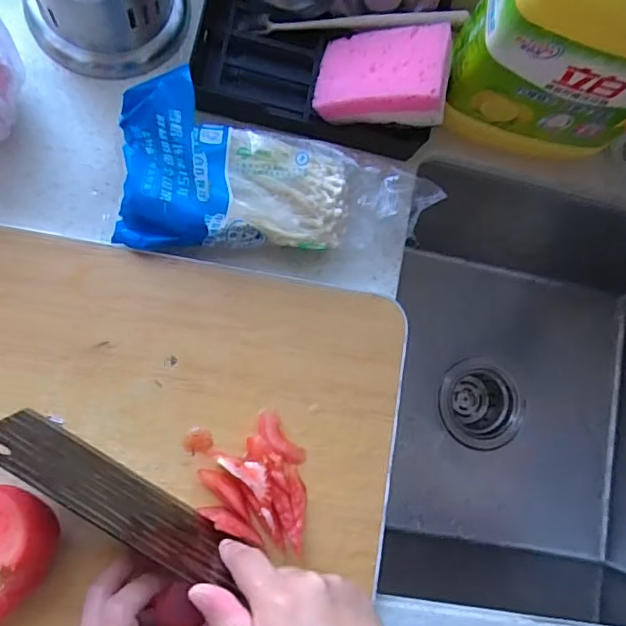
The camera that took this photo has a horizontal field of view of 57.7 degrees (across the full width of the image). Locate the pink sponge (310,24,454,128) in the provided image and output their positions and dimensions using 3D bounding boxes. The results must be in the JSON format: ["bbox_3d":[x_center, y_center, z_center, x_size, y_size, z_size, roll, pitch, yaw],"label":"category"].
[{"bbox_3d":[0.053,-0.172,0.411,0.094,0.027,0.066,3,74,26],"label":"pink sponge"}]

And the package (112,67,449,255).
[{"bbox_3d":[-0.028,-0.100,0.400,0.212,0.044,0.104,0,82,-10],"label":"package"}]

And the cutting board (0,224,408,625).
[{"bbox_3d":[-0.139,0.100,0.384,0.393,0.026,0.291,10,82,-8],"label":"cutting board"}]

